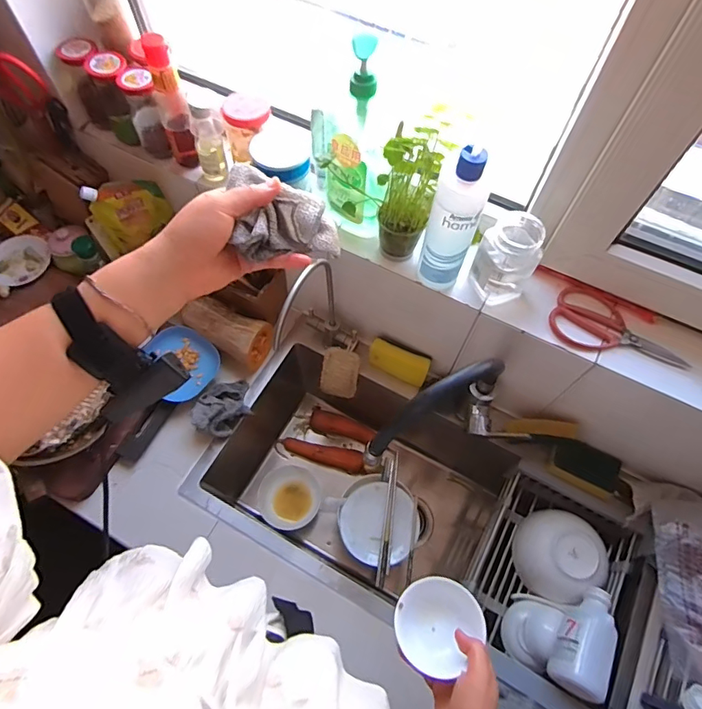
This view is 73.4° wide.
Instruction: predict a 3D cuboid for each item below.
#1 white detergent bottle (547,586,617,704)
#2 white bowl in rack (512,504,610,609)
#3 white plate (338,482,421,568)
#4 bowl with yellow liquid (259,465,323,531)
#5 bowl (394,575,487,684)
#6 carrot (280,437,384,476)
[{"bbox_3d":[0.356,0.424,0.696,0.069,0.051,0.151,33,68,14],"label":"white detergent bottle"},{"bbox_3d":[0.361,0.334,0.801,0.151,0.088,0.138,0,64,-1],"label":"white bowl in rack"},{"bbox_3d":[0.055,0.336,0.933,0.150,0.042,0.146,0,64,-1],"label":"white plate"},{"bbox_3d":[-0.127,0.297,0.988,0.123,0.067,0.135,0,64,-1],"label":"bowl with yellow liquid"},{"bbox_3d":[0.093,0.300,0.527,0.087,0.049,0.093,0,64,-1],"label":"bowl"},{"bbox_3d":[-0.047,0.222,1.034,0.228,0.043,0.043,16,65,7],"label":"carrot"}]

